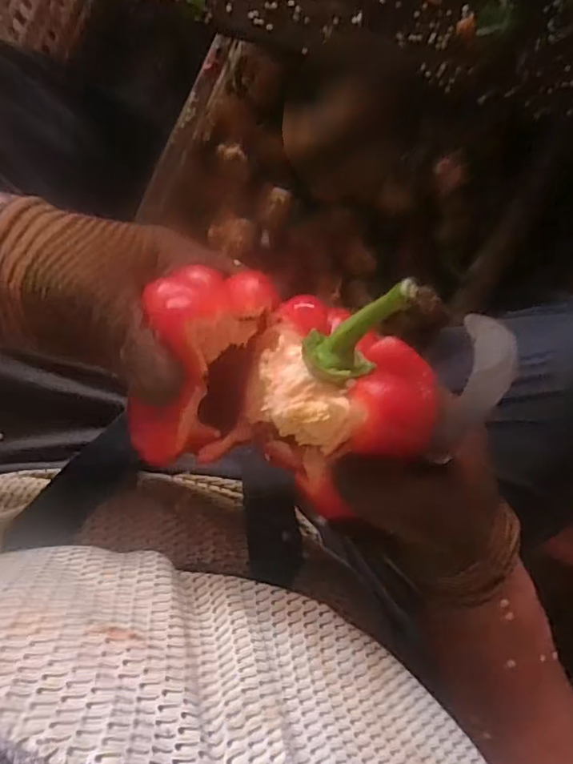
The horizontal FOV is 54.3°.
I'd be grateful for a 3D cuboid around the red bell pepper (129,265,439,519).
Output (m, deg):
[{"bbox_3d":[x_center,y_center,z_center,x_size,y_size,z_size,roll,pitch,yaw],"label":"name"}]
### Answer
[{"bbox_3d":[0.001,0.005,0.256,0.131,0.064,0.100,11,97,-7],"label":"red bell pepper"}]

